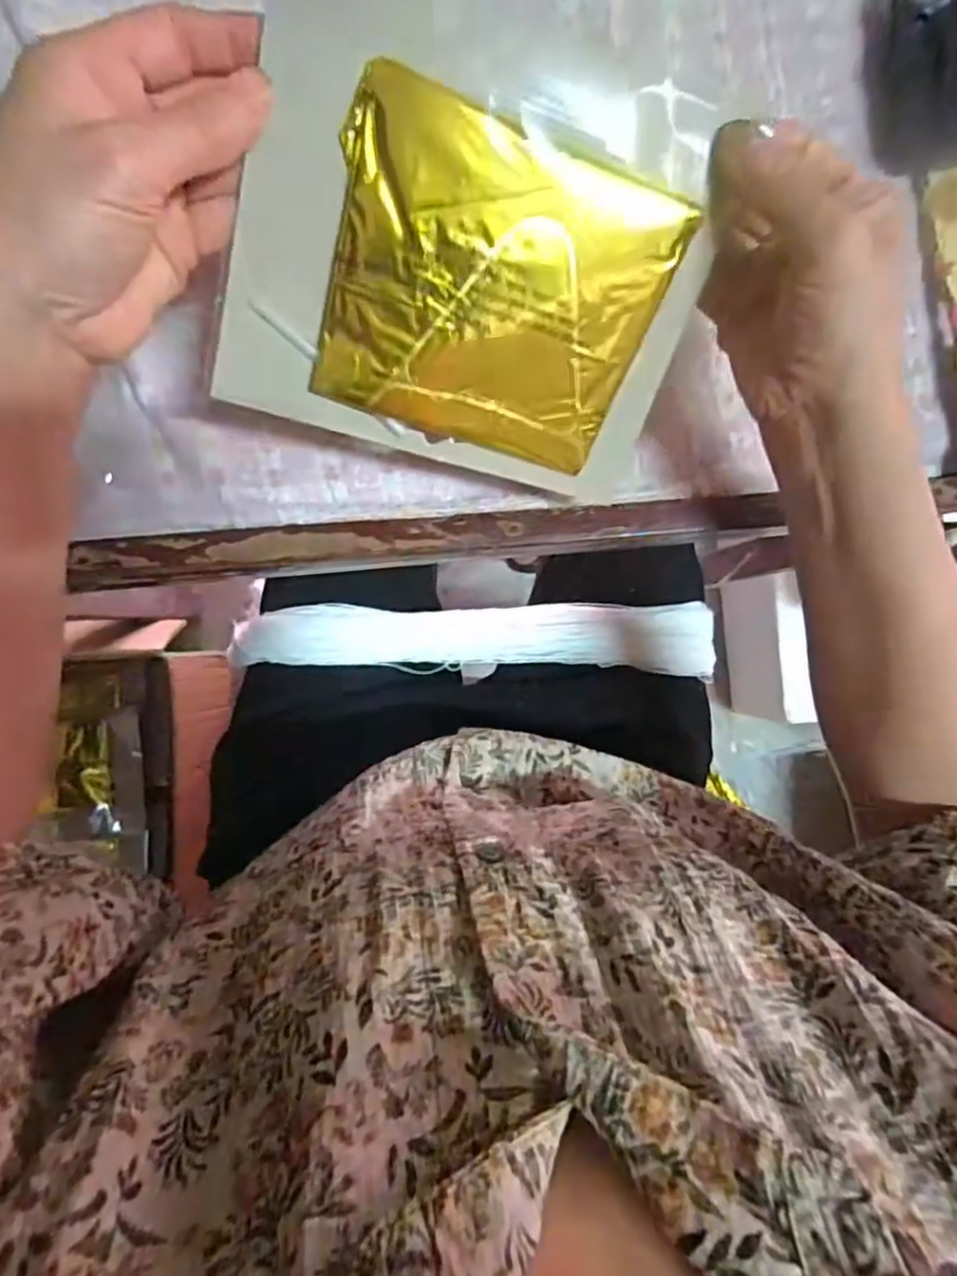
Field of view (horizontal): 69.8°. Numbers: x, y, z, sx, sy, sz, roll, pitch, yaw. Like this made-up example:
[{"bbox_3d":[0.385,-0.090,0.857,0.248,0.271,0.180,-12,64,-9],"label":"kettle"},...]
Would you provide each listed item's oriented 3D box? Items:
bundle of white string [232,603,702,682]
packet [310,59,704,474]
[{"bbox_3d":[0.005,0.002,0.541,0.380,0.024,0.055,-1,90,-7],"label":"bundle of white string"},{"bbox_3d":[0.007,-0.145,0.293,0.140,0.009,0.118,14,116,-17],"label":"packet"}]

